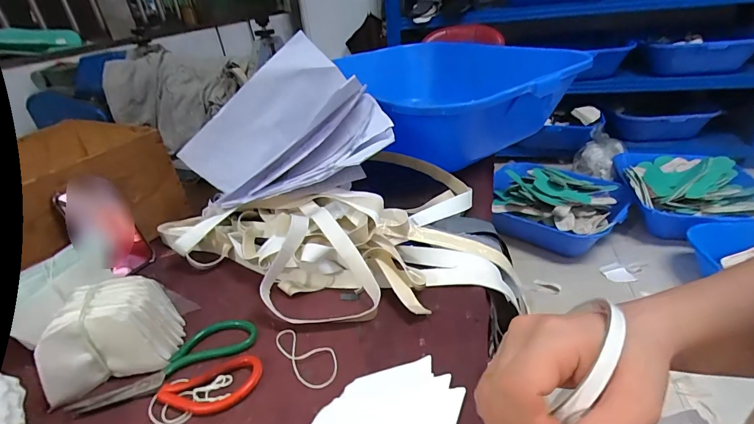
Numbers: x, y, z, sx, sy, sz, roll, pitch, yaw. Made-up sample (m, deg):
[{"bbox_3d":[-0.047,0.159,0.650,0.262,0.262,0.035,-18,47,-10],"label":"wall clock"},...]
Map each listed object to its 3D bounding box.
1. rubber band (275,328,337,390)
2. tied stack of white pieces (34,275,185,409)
[{"bbox_3d":[-0.079,0.157,0.433,0.045,0.011,0.096,-29,40,-26],"label":"rubber band"},{"bbox_3d":[-0.292,0.132,0.424,0.120,0.086,0.071,-17,32,-18],"label":"tied stack of white pieces"}]

